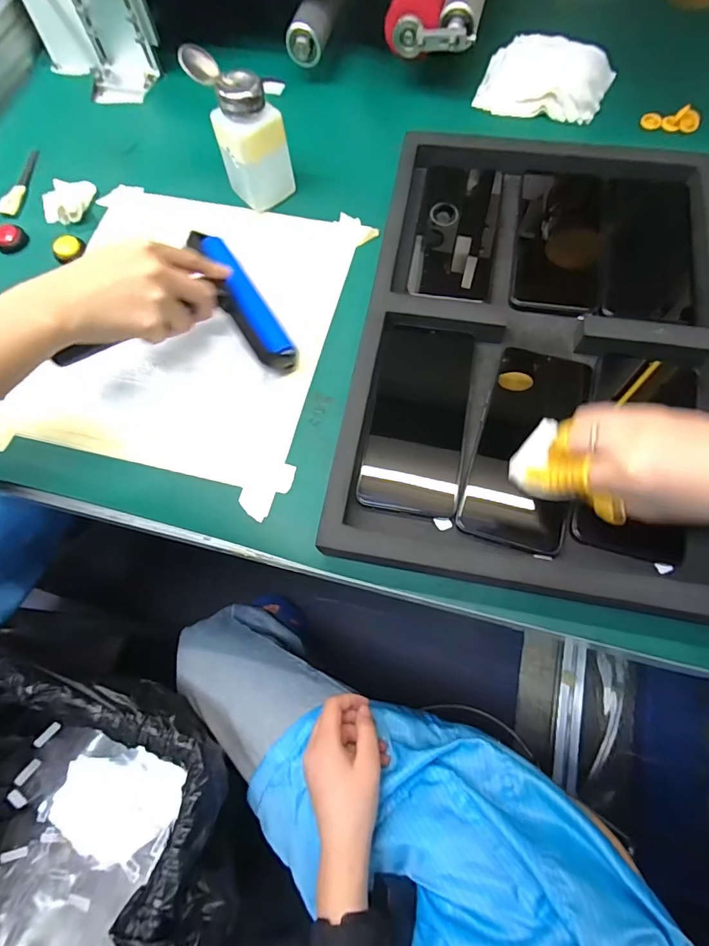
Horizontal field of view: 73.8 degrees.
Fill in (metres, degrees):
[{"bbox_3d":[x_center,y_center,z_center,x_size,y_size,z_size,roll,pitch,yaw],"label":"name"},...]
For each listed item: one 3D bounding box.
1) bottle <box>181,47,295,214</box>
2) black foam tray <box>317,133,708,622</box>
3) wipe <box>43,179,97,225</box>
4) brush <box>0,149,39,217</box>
[{"bbox_3d":[-0.101,-0.314,0.436,0.065,0.119,0.049,36,75,15],"label":"bottle"},{"bbox_3d":[0.159,-0.121,0.401,0.286,0.037,0.436,9,70,6],"label":"black foam tray"},{"bbox_3d":[-0.296,-0.281,0.487,0.057,0.024,0.042,-28,71,-8],"label":"wipe"},{"bbox_3d":[-0.367,-0.323,0.517,0.021,0.009,0.108,1,69,3],"label":"brush"}]

